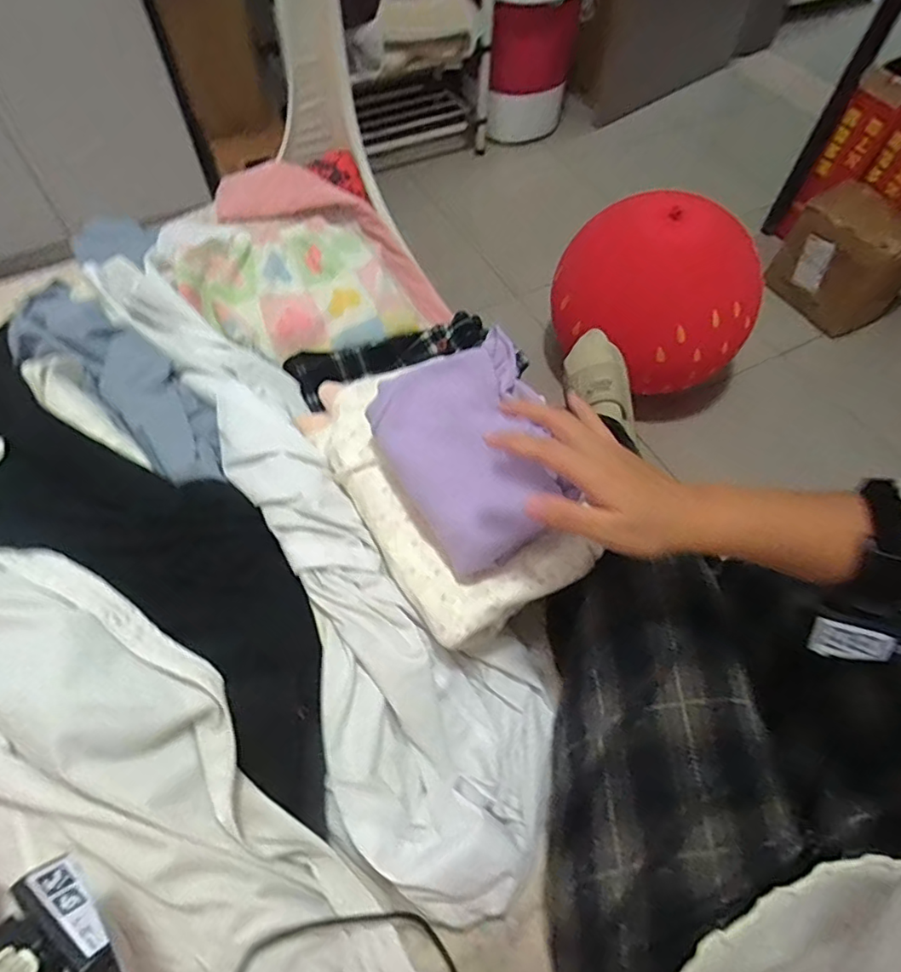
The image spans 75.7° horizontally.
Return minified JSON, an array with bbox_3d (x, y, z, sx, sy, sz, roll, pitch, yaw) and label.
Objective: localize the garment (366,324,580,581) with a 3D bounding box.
[{"bbox_3d":[0.026,-0.029,0.509,0.146,0.057,0.180,-28,75,15],"label":"garment"}]

